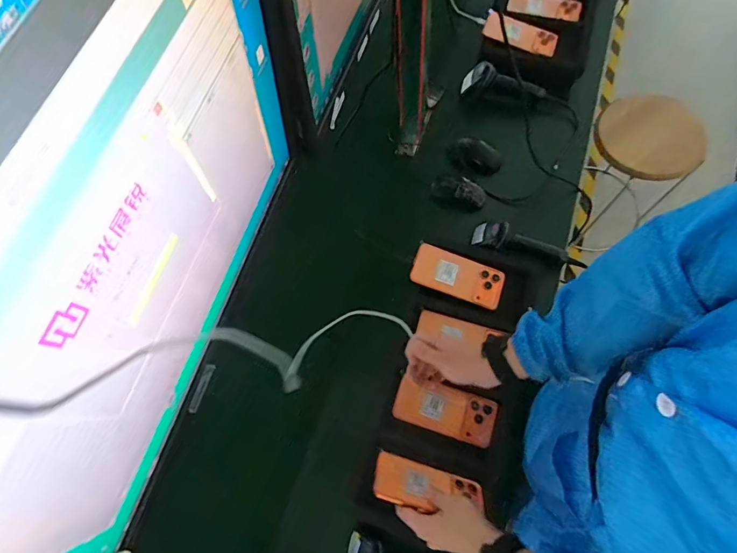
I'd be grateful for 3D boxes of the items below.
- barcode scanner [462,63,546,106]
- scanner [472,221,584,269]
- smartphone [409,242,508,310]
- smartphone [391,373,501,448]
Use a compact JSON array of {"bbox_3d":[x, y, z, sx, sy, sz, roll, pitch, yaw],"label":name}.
[{"bbox_3d":[0.294,-0.408,0.891,0.174,0.073,0.065,20,73,11],"label":"barcode scanner"},{"bbox_3d":[0.297,-0.057,0.768,0.203,0.061,0.056,12,72,9],"label":"scanner"},{"bbox_3d":[0.163,-0.002,0.737,0.165,0.010,0.077,19,73,11],"label":"smartphone"},{"bbox_3d":[0.127,0.220,0.678,0.164,0.008,0.076,17,75,11],"label":"smartphone"}]

